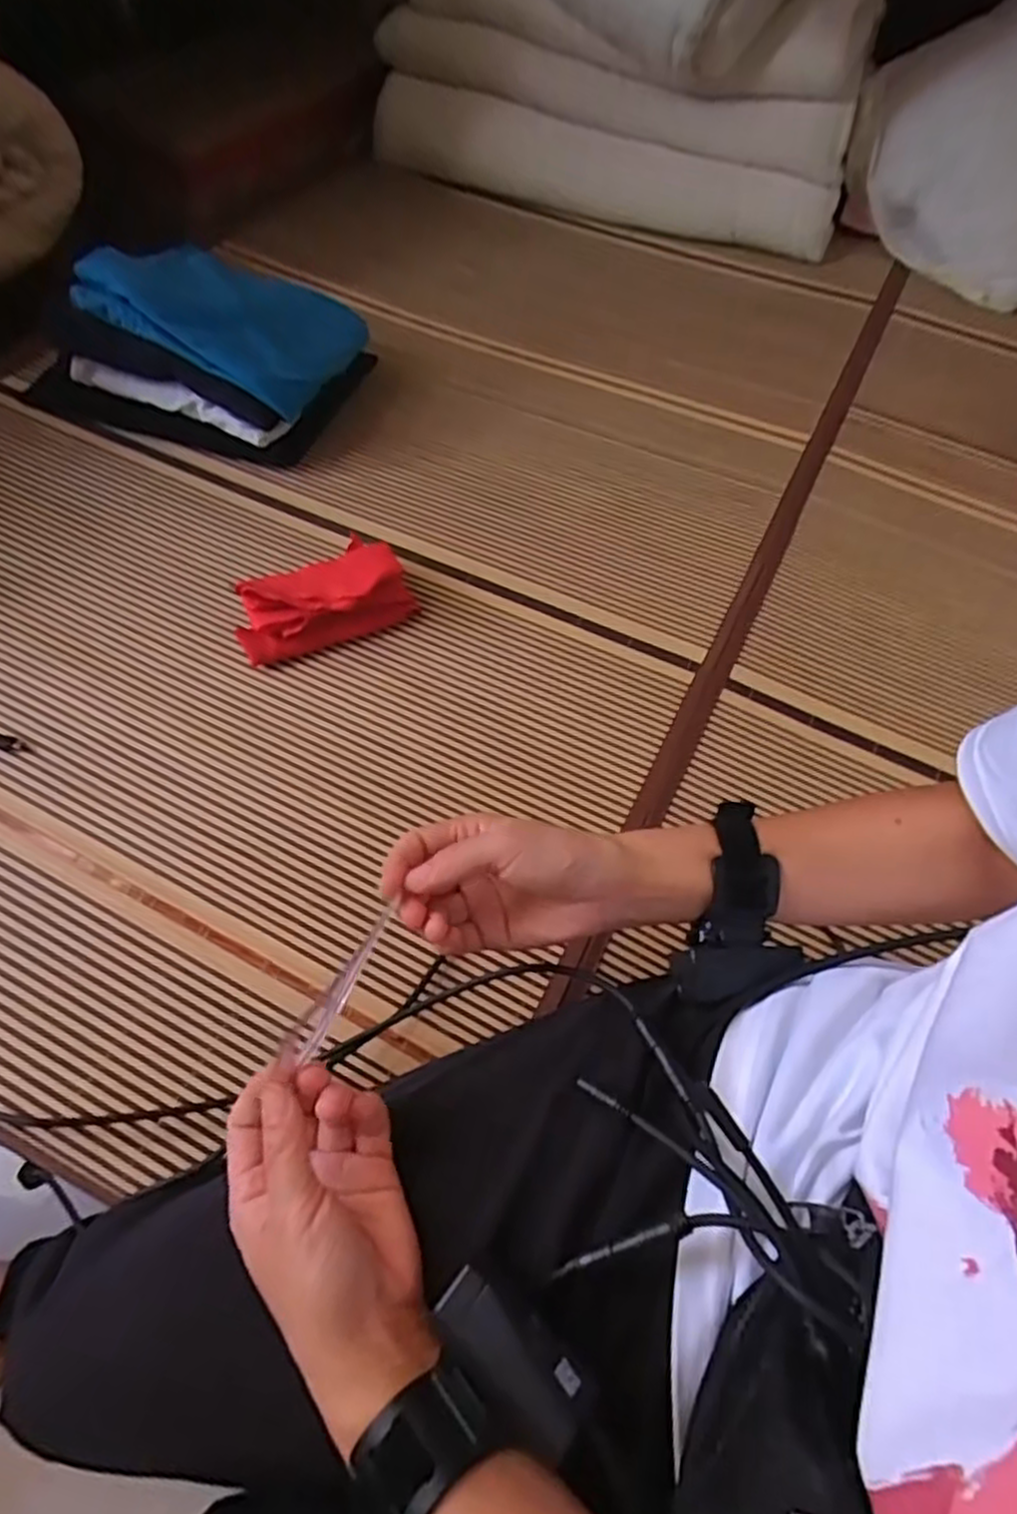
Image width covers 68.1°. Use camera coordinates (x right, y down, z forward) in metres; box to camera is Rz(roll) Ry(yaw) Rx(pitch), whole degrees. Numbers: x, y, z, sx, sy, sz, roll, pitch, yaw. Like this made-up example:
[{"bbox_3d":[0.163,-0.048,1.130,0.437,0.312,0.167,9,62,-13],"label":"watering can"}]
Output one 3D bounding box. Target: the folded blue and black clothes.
[{"bbox_3d":[-0.328,-0.471,0.832,0.292,0.133,0.246,17,58,7],"label":"folded blue and black clothes"}]

